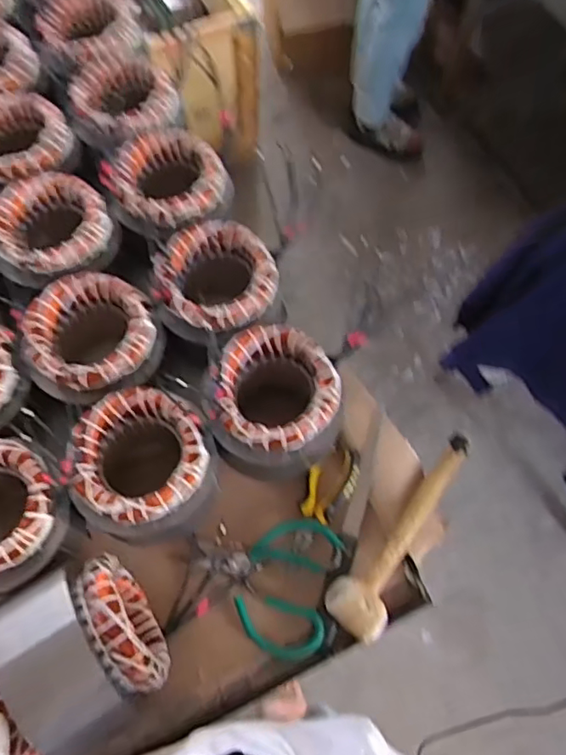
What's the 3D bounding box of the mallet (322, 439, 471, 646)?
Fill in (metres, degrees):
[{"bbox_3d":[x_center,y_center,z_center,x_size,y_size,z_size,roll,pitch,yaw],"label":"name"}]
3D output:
[{"bbox_3d":[0.143,0.175,0.651,0.063,0.056,0.276,36,58,13],"label":"mallet"}]

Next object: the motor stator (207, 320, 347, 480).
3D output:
[{"bbox_3d":[-0.011,0.033,0.622,0.138,0.124,0.139,1,67,-1],"label":"motor stator"}]

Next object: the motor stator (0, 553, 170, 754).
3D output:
[{"bbox_3d":[-0.191,0.258,0.511,0.140,0.131,0.125,-29,71,-13],"label":"motor stator"}]

